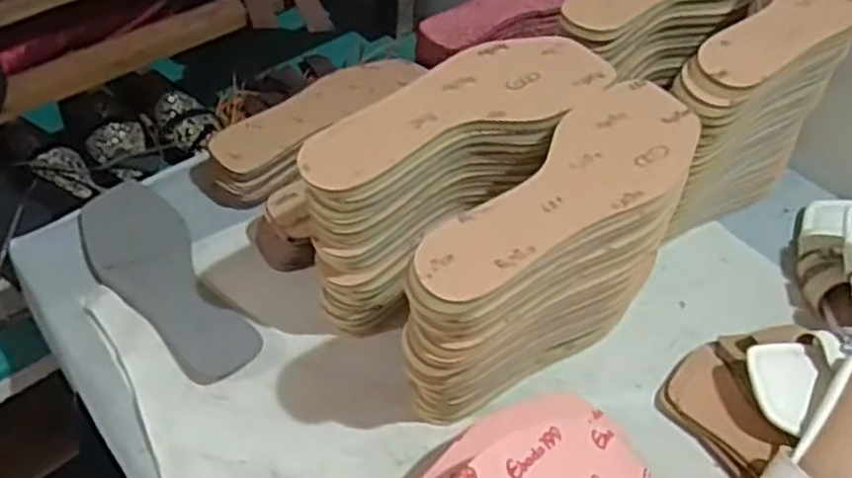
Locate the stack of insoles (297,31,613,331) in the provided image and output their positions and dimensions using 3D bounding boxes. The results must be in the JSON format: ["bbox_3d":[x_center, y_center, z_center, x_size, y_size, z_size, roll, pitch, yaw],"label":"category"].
[{"bbox_3d":[0.020,-0.028,0.573,0.225,0.190,0.081,-31,57,-26],"label":"stack of insoles"}]

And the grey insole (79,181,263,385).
[{"bbox_3d":[-0.227,0.032,0.636,0.081,0.006,0.231,-27,56,-26],"label":"grey insole"}]

